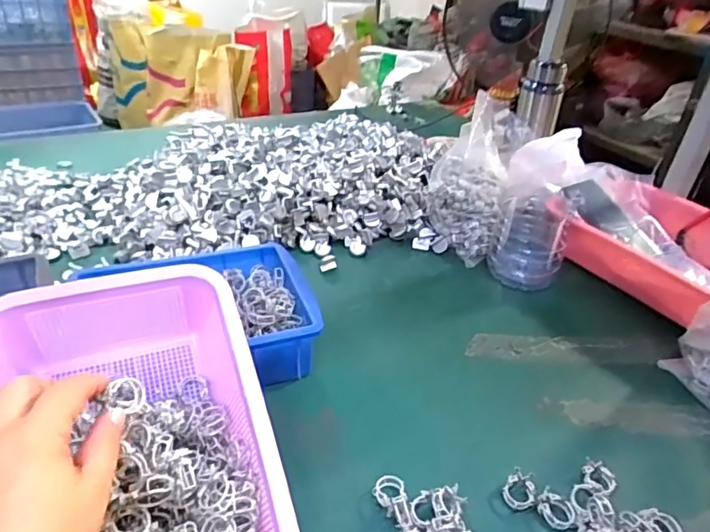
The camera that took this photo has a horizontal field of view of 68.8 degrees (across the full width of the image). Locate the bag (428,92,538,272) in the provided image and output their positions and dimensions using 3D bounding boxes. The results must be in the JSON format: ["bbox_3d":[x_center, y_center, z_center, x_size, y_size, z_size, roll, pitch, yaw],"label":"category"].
[{"bbox_3d":[0.175,-0.134,0.789,0.114,0.197,0.160,9,33,5],"label":"bag"}]

